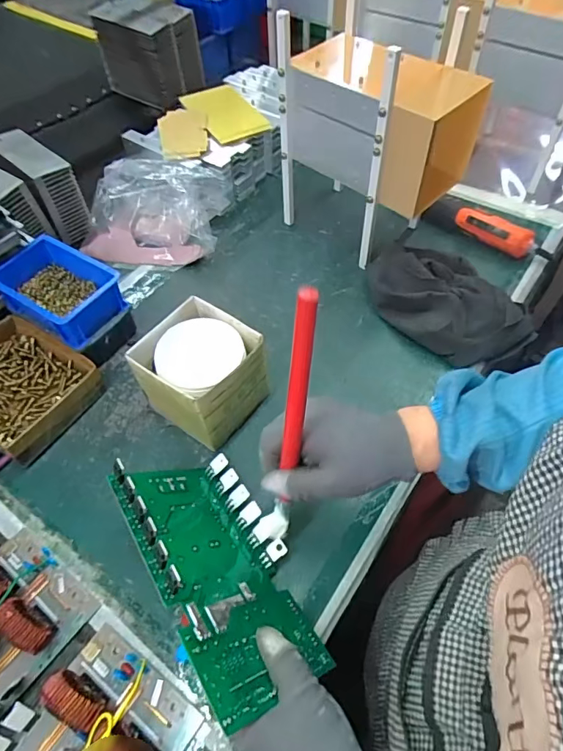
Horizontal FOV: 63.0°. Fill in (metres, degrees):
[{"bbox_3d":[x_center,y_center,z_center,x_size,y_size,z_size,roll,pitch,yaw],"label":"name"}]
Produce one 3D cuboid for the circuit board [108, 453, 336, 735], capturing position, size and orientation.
[{"bbox_3d":[-0.054,0.162,0.407,0.123,0.027,0.224,9,31,-50],"label":"circuit board"}]

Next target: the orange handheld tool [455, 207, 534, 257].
[{"bbox_3d":[0.320,-0.217,0.696,0.116,0.040,0.025,36,62,25],"label":"orange handheld tool"}]

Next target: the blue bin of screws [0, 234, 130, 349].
[{"bbox_3d":[-0.281,-0.106,0.575,0.155,0.054,0.101,28,61,19],"label":"blue bin of screws"}]

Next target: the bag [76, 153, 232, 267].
[{"bbox_3d":[-0.200,-0.272,0.734,0.219,0.092,0.175,5,54,6],"label":"bag"}]

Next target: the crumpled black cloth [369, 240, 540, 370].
[{"bbox_3d":[0.212,-0.106,0.620,0.142,0.055,0.235,-35,60,-22],"label":"crumpled black cloth"}]

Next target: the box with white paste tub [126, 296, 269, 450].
[{"bbox_3d":[-0.087,0.004,0.519,0.114,0.109,0.115,29,59,21],"label":"box with white paste tub"}]

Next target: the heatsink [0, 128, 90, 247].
[{"bbox_3d":[-0.379,-0.303,0.737,0.059,0.110,0.161,-37,61,-23],"label":"heatsink"}]

